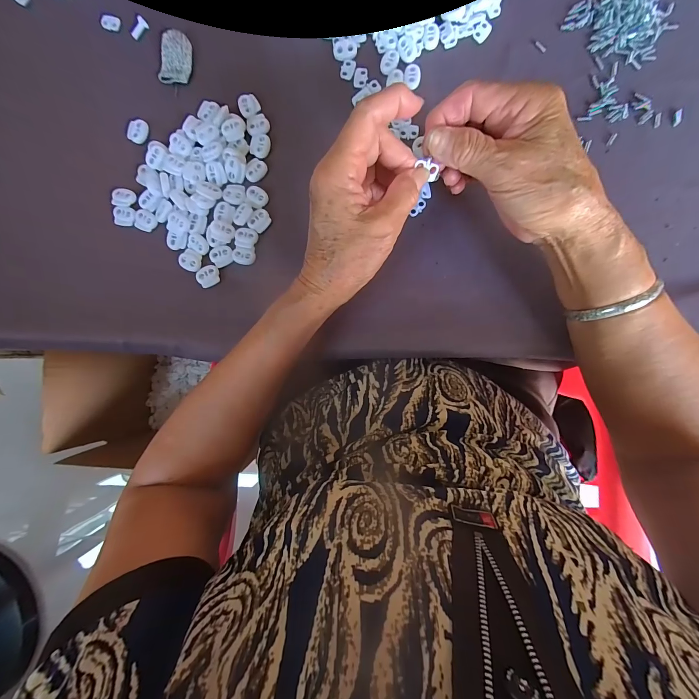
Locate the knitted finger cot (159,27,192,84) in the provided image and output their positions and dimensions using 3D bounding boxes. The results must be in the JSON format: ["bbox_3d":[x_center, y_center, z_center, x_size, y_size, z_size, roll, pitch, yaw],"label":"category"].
[{"bbox_3d":[-0.171,-0.287,0.304,0.031,0.011,0.045,9,89,3],"label":"knitted finger cot"}]

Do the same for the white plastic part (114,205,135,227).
[{"bbox_3d":[-0.223,-0.131,0.308,0.020,0.005,0.020,9,98,-1],"label":"white plastic part"}]

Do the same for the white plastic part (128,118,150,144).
[{"bbox_3d":[-0.210,-0.217,0.310,0.016,0.006,0.022,9,89,3],"label":"white plastic part"}]

